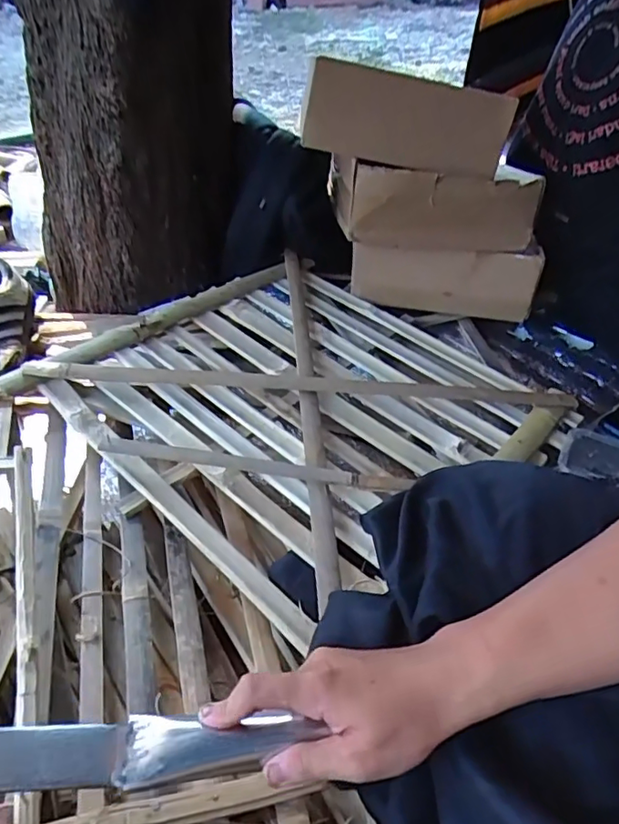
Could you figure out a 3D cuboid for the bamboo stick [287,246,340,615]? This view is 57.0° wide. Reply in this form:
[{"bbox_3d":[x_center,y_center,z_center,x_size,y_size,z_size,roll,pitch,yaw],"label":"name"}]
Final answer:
[{"bbox_3d":[-0.004,-0.045,0.691,0.023,0.025,0.586,-4,42,-3],"label":"bamboo stick"}]

